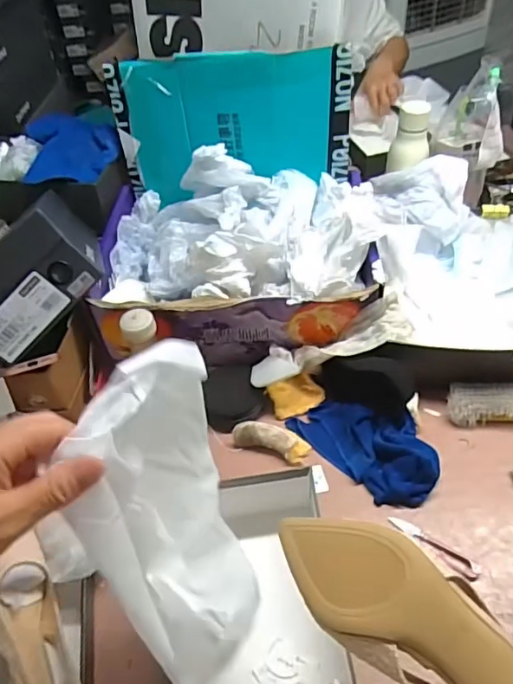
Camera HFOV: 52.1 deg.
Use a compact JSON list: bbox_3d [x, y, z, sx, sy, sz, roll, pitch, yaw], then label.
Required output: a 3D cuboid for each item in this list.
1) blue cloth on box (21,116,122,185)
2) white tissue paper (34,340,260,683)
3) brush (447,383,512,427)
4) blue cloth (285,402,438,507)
[{"bbox_3d":[-0.299,-0.310,0.845,0.143,0.025,0.127,0,77,-4],"label":"blue cloth on box"},{"bbox_3d":[-0.060,0.119,0.378,0.083,0.201,0.178,-14,47,-6],"label":"white tissue paper"},{"bbox_3d":[0.369,0.078,0.680,0.229,0.034,0.058,-1,47,6],"label":"brush"},{"bbox_3d":[0.143,0.120,0.661,0.109,0.041,0.188,-34,52,-23],"label":"blue cloth"}]

